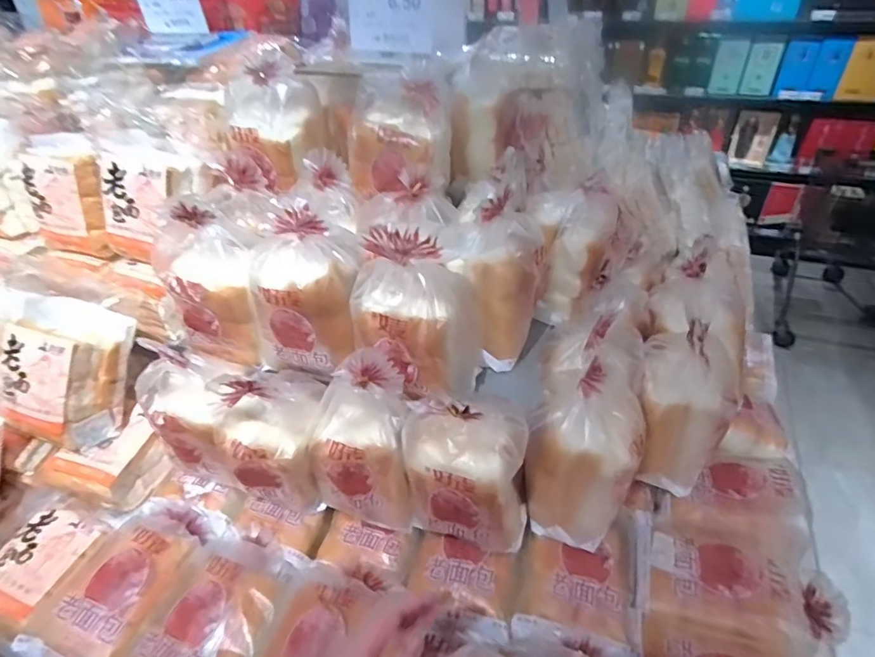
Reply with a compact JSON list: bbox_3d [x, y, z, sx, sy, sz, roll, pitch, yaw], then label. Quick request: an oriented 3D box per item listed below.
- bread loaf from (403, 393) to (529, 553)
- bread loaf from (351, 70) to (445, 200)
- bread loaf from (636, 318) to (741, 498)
[{"bbox_3d":[0.034,0.179,0.613,0.145,0.215,0.079,2,38,6],"label":"bread loaf"},{"bbox_3d":[-0.048,-0.264,0.706,0.131,0.140,0.093,25,45,31],"label":"bread loaf"},{"bbox_3d":[0.339,0.096,0.703,0.114,0.238,0.139,15,41,21],"label":"bread loaf"}]

